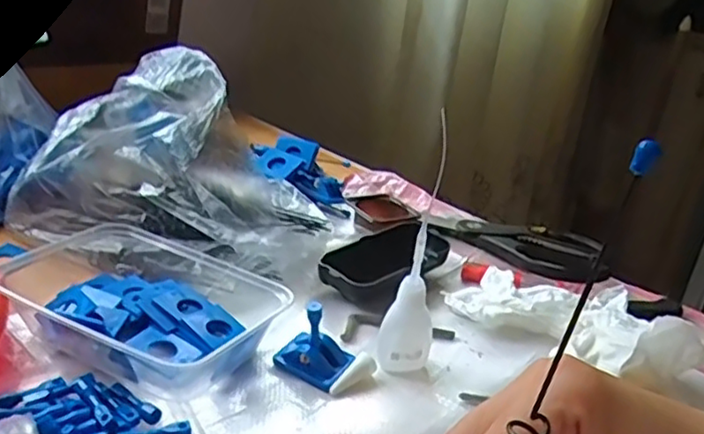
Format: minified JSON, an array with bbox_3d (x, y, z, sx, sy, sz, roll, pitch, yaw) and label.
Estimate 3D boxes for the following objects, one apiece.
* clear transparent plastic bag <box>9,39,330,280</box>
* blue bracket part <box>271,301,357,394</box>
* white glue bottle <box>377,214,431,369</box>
[{"bbox_3d":[-0.128,-0.048,0.523,0.228,0.122,0.136,12,26,10],"label":"clear transparent plastic bag"},{"bbox_3d":[-0.023,0.074,0.410,0.043,0.044,0.030,19,28,22],"label":"blue bracket part"},{"bbox_3d":[0.037,0.052,0.408,0.031,0.097,0.020,13,27,12],"label":"white glue bottle"}]

